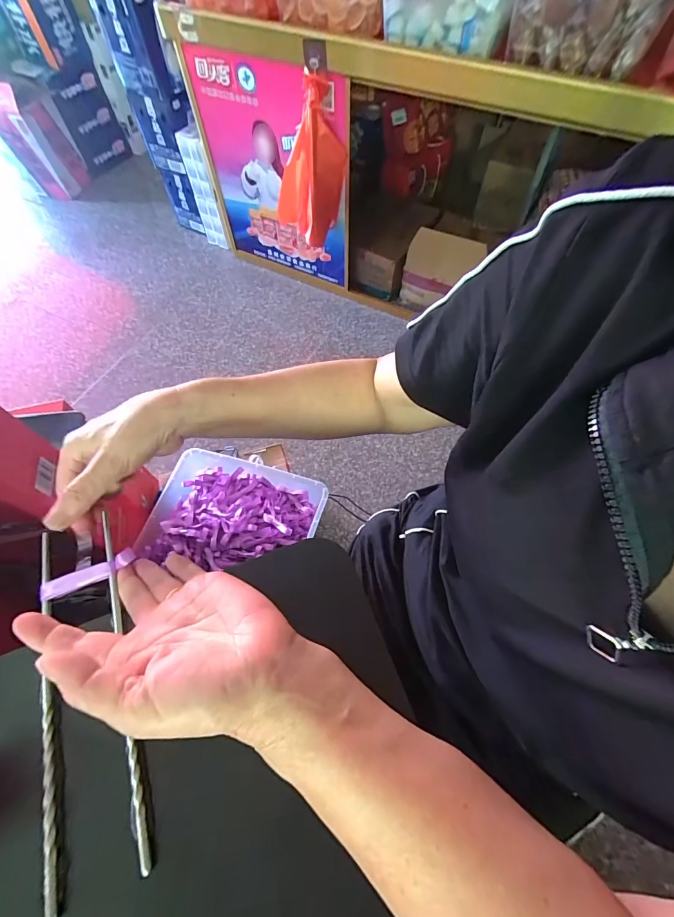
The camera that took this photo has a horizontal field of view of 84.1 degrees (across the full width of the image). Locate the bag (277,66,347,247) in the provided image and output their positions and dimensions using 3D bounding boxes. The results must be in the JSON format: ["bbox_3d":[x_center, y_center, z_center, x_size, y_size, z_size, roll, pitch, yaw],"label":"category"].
[{"bbox_3d":[-0.085,-0.842,1.119,0.232,0.382,0.202,-5,62,-2],"label":"bag"}]

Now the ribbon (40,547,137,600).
[{"bbox_3d":[-0.184,0.085,0.276,0.067,0.008,0.013,-23,62,-8],"label":"ribbon"}]

